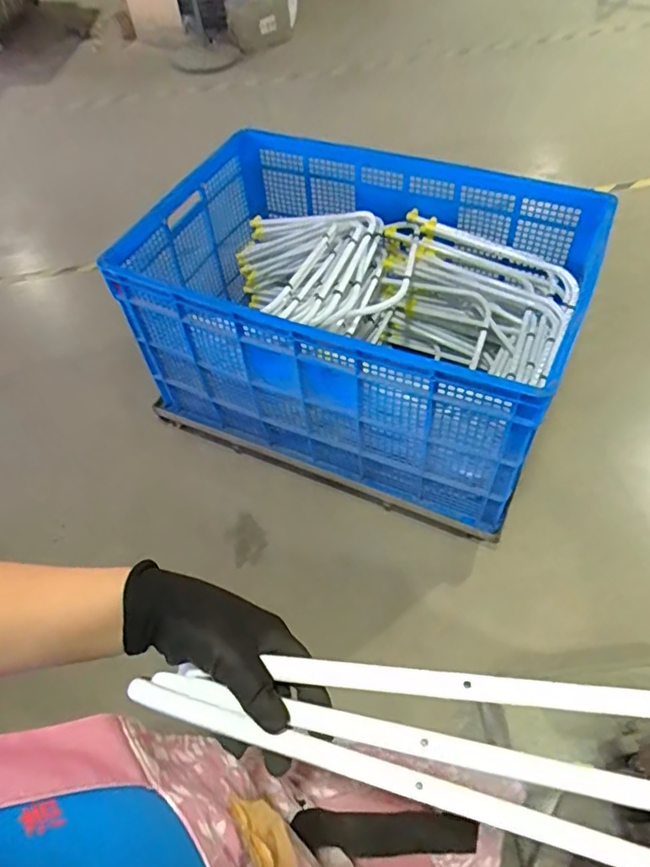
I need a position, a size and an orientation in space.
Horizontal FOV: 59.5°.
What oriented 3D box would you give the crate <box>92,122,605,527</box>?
[{"bbox_3d":[0.088,-0.312,1.546,1.048,0.564,0.704,17,60,15],"label":"crate"}]

